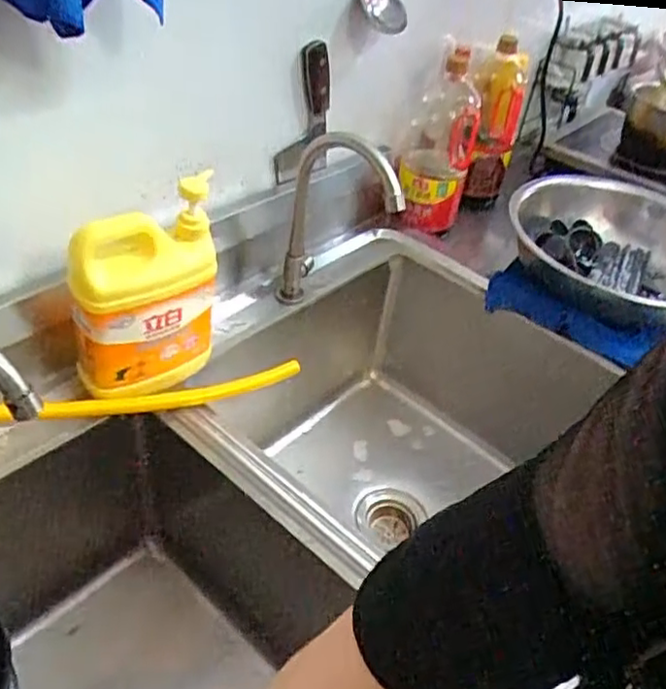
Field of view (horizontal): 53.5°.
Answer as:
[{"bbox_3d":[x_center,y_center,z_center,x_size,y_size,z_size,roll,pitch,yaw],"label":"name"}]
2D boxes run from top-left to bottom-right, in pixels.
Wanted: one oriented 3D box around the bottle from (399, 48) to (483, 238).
[{"bbox_3d":[0.165,-0.317,1.043,0.108,0.279,0.088,12,11,12],"label":"bottle"}]

